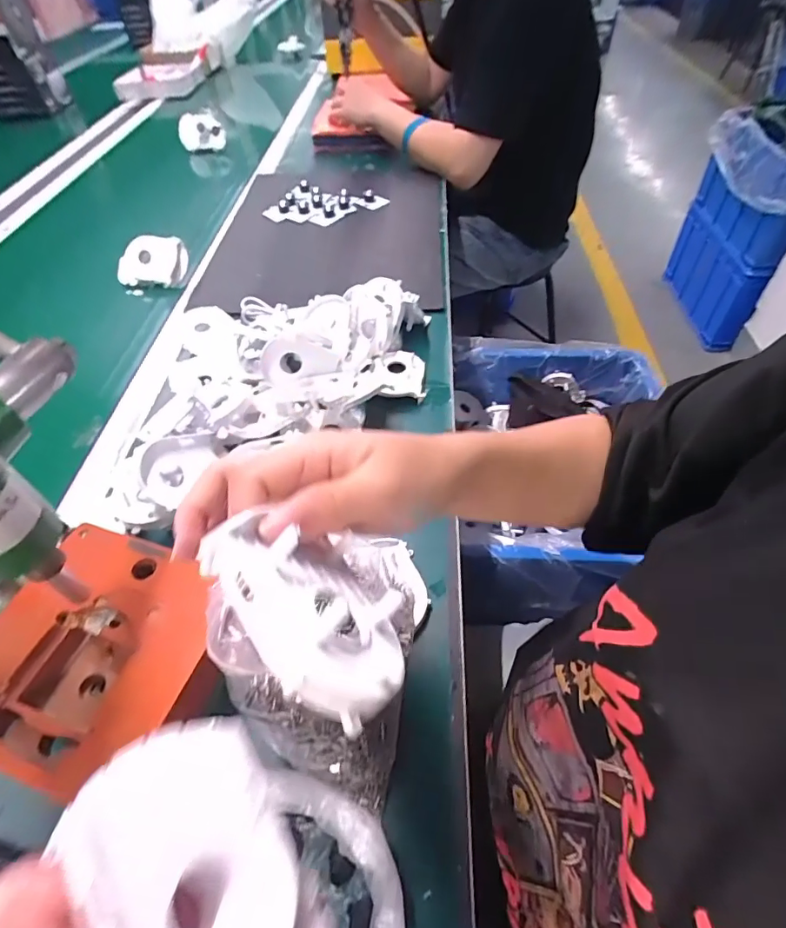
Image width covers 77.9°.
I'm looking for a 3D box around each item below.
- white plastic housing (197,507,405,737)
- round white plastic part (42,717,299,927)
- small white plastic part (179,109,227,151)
[{"bbox_3d":[-0.031,0.057,0.181,0.080,0.032,0.062,49,22,24],"label":"white plastic housing"},{"bbox_3d":[-0.073,0.143,0.173,0.070,0.025,0.087,1,53,-51],"label":"round white plastic part"},{"bbox_3d":[-0.427,-0.739,1.076,0.099,0.069,0.045,-9,50,-4],"label":"small white plastic part"}]

